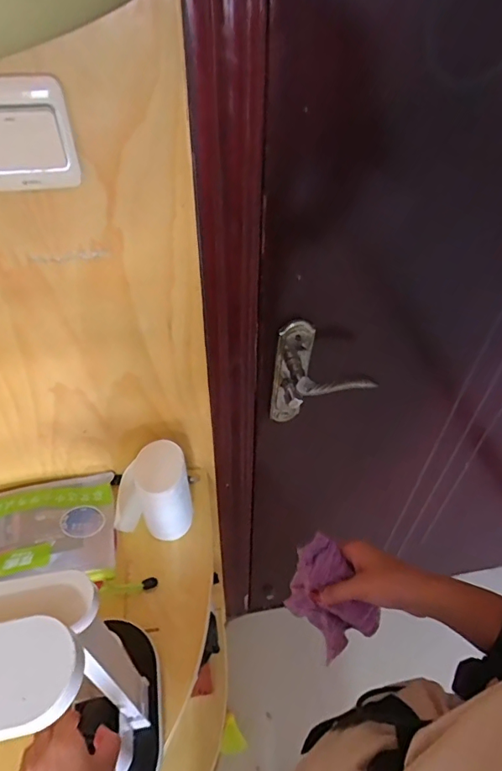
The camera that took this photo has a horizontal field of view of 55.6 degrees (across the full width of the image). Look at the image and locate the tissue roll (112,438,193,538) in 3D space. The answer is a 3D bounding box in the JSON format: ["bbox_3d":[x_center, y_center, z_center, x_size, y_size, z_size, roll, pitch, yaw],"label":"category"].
[{"bbox_3d":[-0.129,0.143,0.669,0.095,0.125,0.099,5,46,3],"label":"tissue roll"}]

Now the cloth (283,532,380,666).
[{"bbox_3d":[0.082,0.230,0.513,0.060,0.095,0.095,-23,51,-23],"label":"cloth"}]

